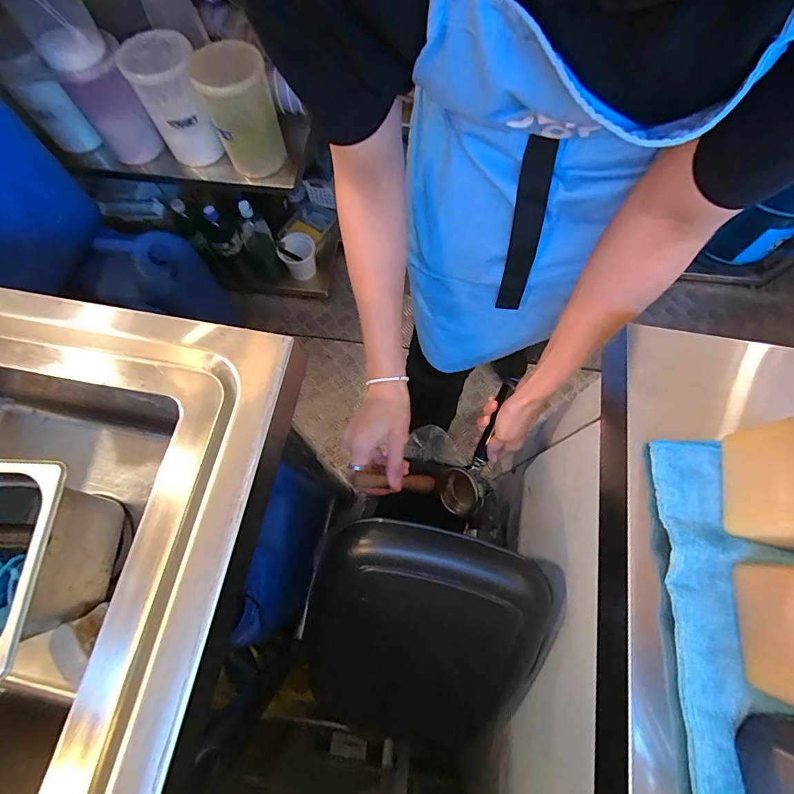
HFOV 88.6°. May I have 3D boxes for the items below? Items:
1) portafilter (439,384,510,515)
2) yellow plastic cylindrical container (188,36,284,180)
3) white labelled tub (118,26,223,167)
[{"bbox_3d":[0.119,0.077,0.586,0.054,0.045,0.196,23,97,8],"label":"portafilter"},{"bbox_3d":[-0.300,-0.554,0.800,0.122,0.208,0.127,0,71,0],"label":"yellow plastic cylindrical container"},{"bbox_3d":[-0.441,-0.591,0.823,0.128,0.189,0.157,-26,73,-9],"label":"white labelled tub"}]

